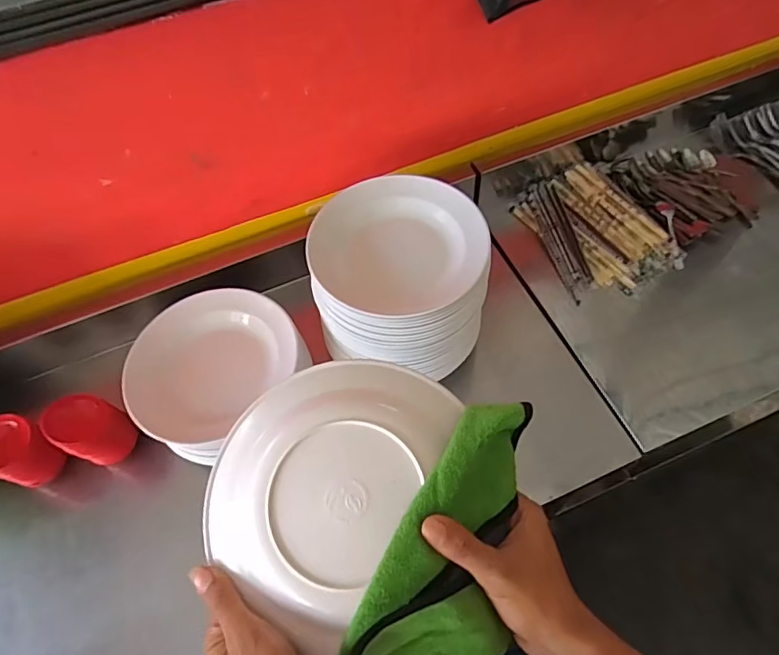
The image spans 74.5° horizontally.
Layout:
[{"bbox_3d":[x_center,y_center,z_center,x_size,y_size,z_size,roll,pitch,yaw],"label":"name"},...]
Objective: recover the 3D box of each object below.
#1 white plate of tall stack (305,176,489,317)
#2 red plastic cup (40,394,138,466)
[{"bbox_3d":[0.011,-0.105,0.643,0.217,0.035,0.185,3,60,6],"label":"white plate of tall stack"},{"bbox_3d":[-0.379,0.132,0.657,0.072,0.101,0.069,-2,59,3],"label":"red plastic cup"}]

